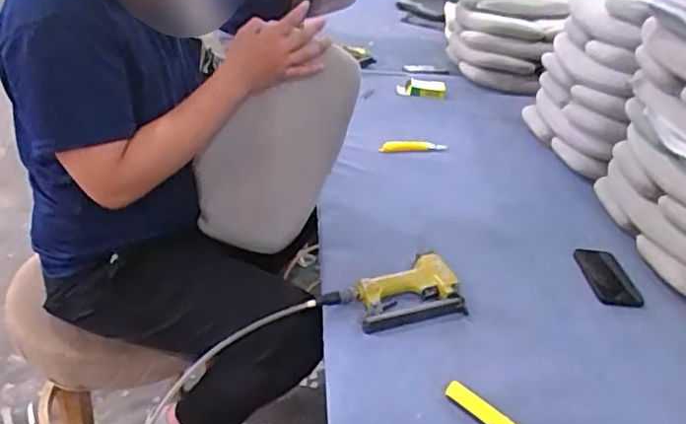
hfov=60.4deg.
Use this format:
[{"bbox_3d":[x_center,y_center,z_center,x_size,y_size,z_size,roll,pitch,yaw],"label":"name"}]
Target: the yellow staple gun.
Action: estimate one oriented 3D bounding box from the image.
[{"bbox_3d":[0.085,0.135,0.977,0.230,0.033,0.134,-9,34,-22],"label":"yellow staple gun"}]

